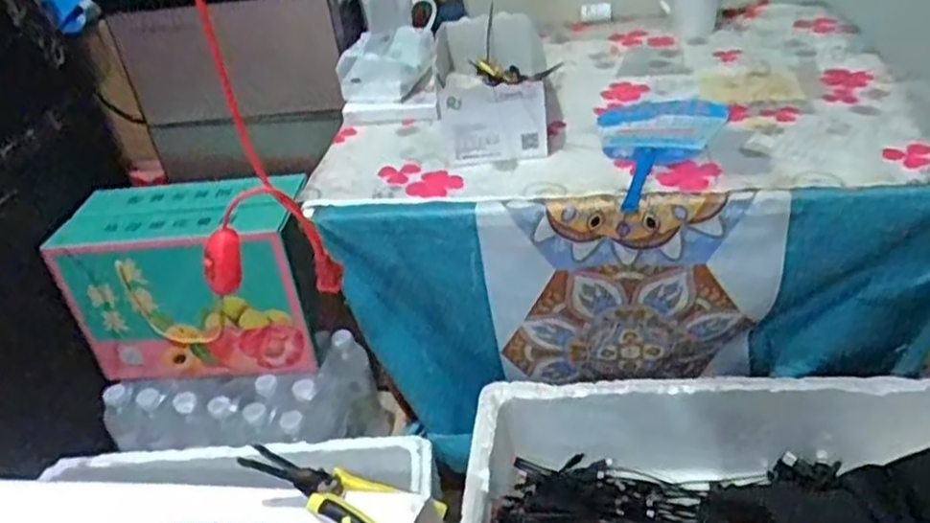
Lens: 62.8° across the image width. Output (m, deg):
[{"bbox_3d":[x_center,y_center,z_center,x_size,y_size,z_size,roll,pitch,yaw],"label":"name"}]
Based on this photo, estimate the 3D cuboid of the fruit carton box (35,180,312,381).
[{"bbox_3d":[-0.381,0.027,1.096,0.327,0.239,0.135,-4,35,6],"label":"fruit carton box"}]

